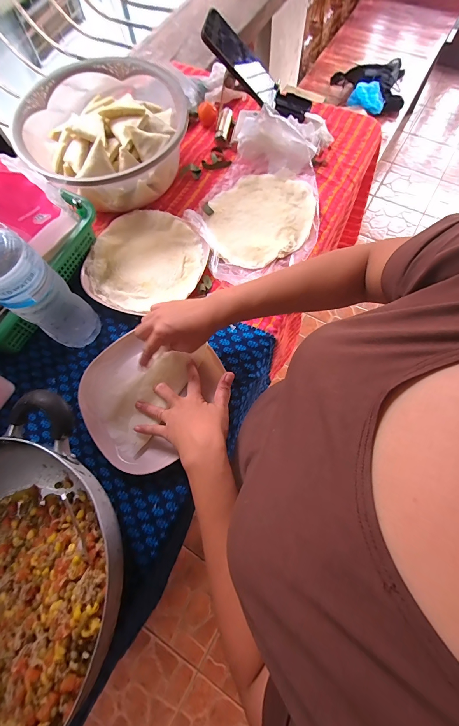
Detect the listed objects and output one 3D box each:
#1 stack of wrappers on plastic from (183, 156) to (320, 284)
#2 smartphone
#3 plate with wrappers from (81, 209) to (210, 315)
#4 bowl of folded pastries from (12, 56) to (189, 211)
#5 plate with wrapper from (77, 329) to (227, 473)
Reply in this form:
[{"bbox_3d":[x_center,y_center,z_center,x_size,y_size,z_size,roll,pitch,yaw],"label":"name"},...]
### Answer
[{"bbox_3d":[0.054,-0.292,0.556,0.256,0.024,0.265,-23,71,-5],"label":"stack of wrappers on plastic"},{"bbox_3d":[0.024,-0.542,0.525,0.163,0.011,0.081,20,76,-34],"label":"smartphone"},{"bbox_3d":[-0.151,-0.184,0.530,0.207,0.020,0.207,-1,71,2],"label":"plate with wrappers"},{"bbox_3d":[-0.222,-0.421,0.565,0.294,0.127,0.278,-1,71,2],"label":"bowl of folded pastries"},{"bbox_3d":[-0.134,0.047,0.448,0.190,0.026,0.204,-1,71,2],"label":"plate with wrapper"}]

